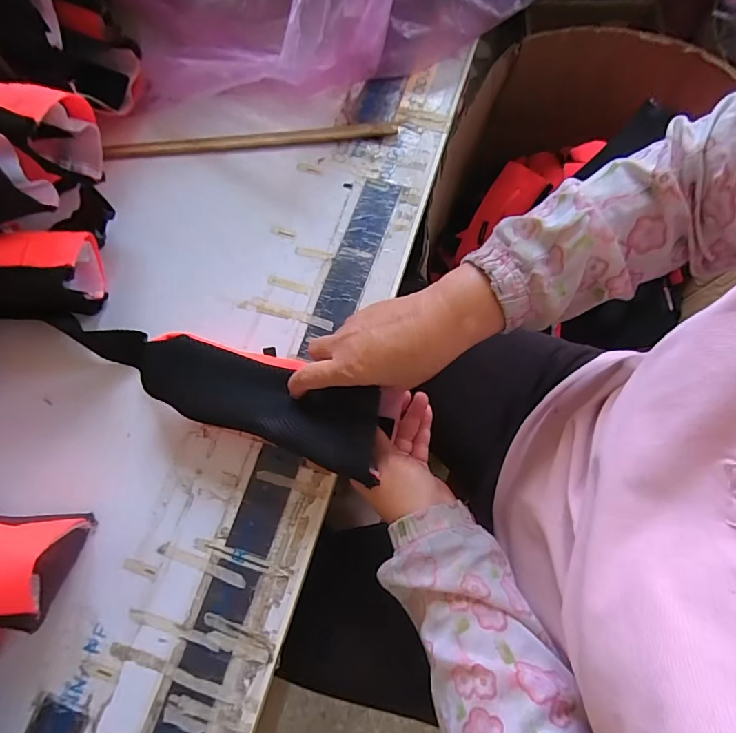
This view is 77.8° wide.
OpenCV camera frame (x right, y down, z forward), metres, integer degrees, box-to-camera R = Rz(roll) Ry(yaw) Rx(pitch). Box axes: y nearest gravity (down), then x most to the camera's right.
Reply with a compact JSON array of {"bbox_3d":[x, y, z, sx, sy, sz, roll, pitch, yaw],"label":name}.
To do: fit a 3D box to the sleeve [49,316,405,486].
[{"bbox_3d":[-0.129,0.014,0.405,0.300,0.050,0.083,19,76,4],"label":"sleeve"}]

